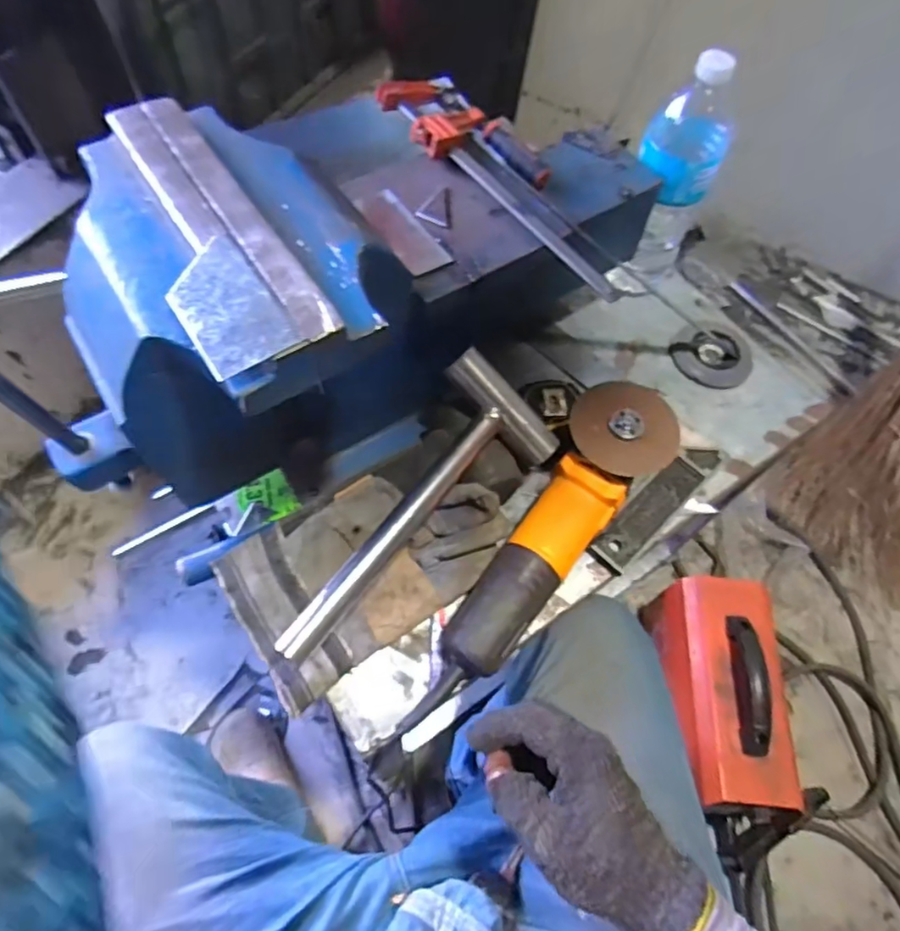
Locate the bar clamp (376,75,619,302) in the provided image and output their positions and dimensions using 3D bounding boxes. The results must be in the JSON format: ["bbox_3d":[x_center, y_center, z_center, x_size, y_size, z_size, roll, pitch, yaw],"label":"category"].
[{"bbox_3d":[0.055,-0.253,0.532,0.094,0.035,0.289,-38,71,-20],"label":"bar clamp"}]

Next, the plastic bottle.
[{"bbox_3d":[0.230,-0.287,0.644,0.085,0.253,0.066,-18,66,-12],"label":"plastic bottle"}]

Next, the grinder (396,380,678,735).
[{"bbox_3d":[0.078,0.082,0.515,0.084,0.084,0.323,31,65,12],"label":"grinder"}]

